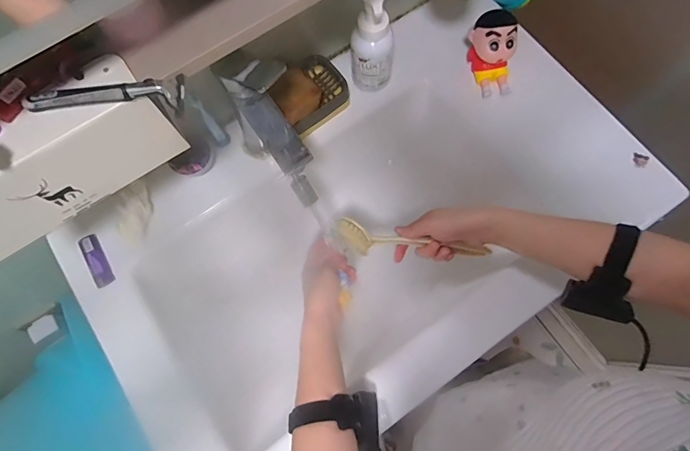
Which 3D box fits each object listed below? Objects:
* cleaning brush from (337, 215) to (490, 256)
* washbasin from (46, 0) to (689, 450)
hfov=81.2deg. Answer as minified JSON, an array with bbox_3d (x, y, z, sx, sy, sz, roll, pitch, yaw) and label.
[{"bbox_3d":[0.090,0.023,0.547,0.199,0.035,0.045,6,75,-1],"label":"cleaning brush"},{"bbox_3d":[0.032,0.006,0.627,0.785,0.208,0.481,-36,77,-7],"label":"washbasin"}]

